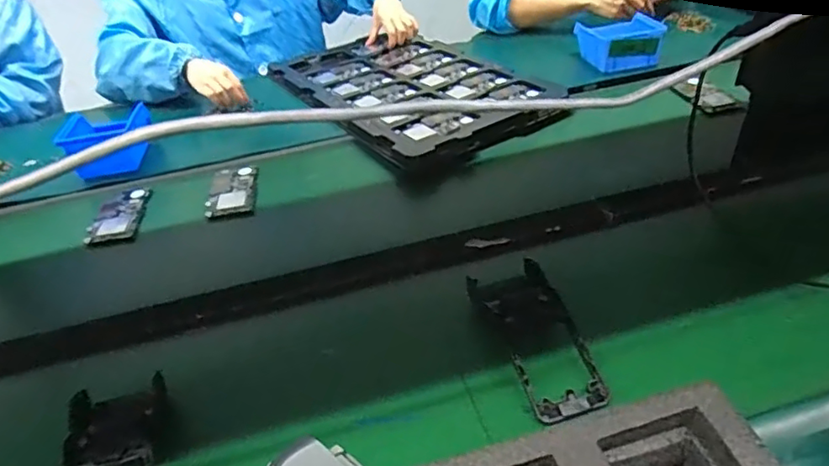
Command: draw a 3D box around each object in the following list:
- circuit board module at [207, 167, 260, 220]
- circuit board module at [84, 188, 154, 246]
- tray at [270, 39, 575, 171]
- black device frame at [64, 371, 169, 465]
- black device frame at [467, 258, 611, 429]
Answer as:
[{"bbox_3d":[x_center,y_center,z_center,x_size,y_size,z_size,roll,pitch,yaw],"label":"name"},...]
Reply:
[{"bbox_3d":[-0.267,-0.065,0.865,0.069,0.014,0.120,-11,39,-6],"label":"circuit board module"},{"bbox_3d":[-0.419,-0.026,0.837,0.067,0.015,0.115,-10,38,-4],"label":"circuit board module"},{"bbox_3d":[-0.011,-0.272,1.073,0.342,0.034,0.532,-27,43,-24],"label":"tray"},{"bbox_3d":[-0.261,0.201,0.513,0.088,0.043,0.164,-17,40,-13],"label":"black device frame"},{"bbox_3d":[0.122,0.099,0.586,0.074,0.043,0.176,-13,39,-9],"label":"black device frame"}]

